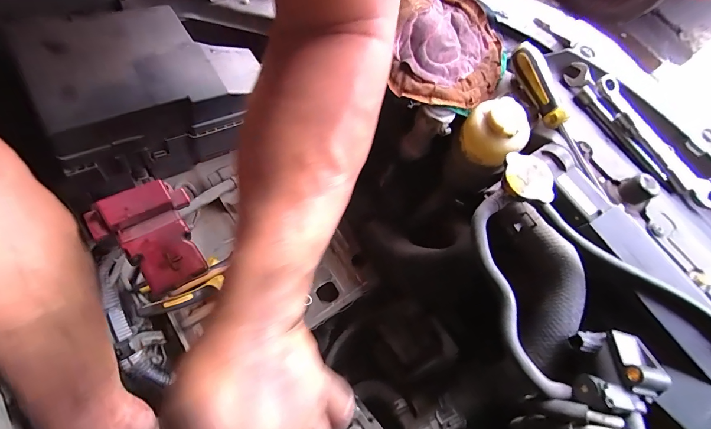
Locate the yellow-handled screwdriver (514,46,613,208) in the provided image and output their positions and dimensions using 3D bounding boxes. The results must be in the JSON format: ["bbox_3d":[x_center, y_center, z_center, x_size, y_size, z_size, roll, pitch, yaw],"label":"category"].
[{"bbox_3d":[0.242,-0.113,0.400,0.027,0.027,0.211,-22,74,-7],"label":"yellow-handled screwdriver"}]

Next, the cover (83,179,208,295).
[{"bbox_3d":[-0.185,0.024,0.315,0.073,0.035,0.095,-25,83,-31],"label":"cover"}]

